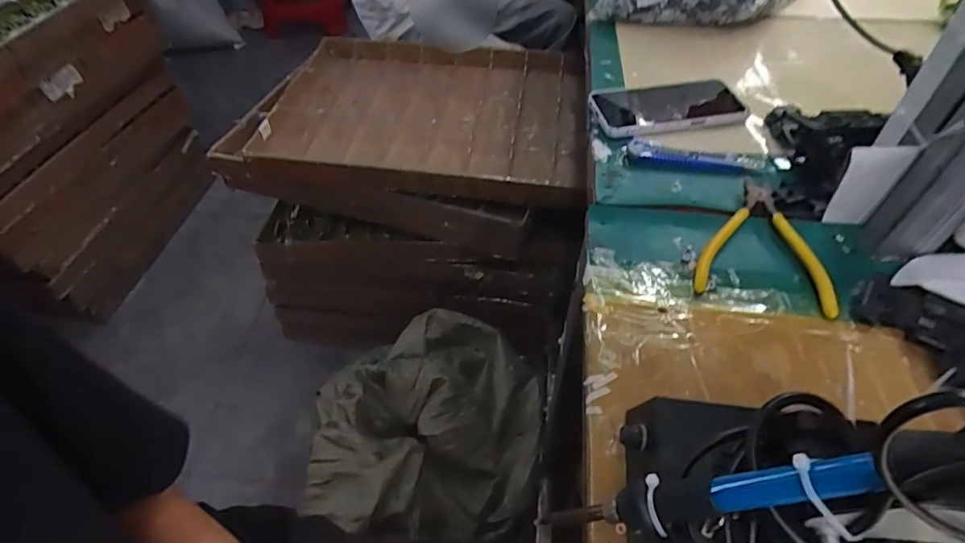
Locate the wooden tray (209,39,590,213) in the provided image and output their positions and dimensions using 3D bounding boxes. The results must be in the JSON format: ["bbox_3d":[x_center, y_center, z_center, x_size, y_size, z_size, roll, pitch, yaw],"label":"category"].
[{"bbox_3d":[-0.144,-0.319,1.051,0.678,0.117,0.449,6,52,6],"label":"wooden tray"}]

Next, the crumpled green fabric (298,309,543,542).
[{"bbox_3d":[-0.092,0.228,0.859,0.392,0.140,0.364,-7,51,-4],"label":"crumpled green fabric"}]

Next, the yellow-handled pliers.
[{"bbox_3d":[0.253,-0.021,0.437,0.109,0.012,0.139,21,55,17],"label":"yellow-handled pliers"}]

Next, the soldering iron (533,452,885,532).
[{"bbox_3d":[0.095,0.111,0.246,0.022,0.171,0.021,30,47,-25],"label":"soldering iron"}]

